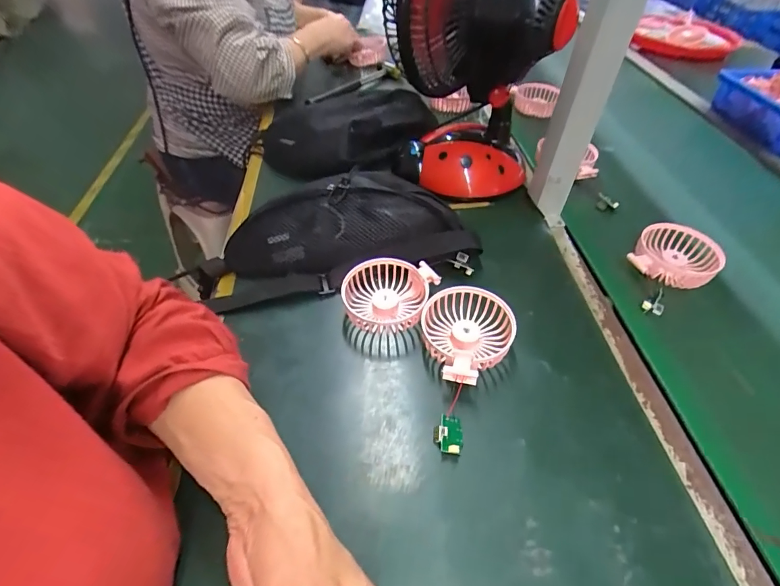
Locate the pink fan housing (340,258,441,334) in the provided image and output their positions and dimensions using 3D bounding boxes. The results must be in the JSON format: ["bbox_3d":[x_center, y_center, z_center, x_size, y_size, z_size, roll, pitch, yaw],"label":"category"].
[{"bbox_3d":[-0.002,0.003,0.448,0.093,0.037,0.087,14,49,13],"label":"pink fan housing"}]

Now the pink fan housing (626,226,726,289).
[{"bbox_3d":[0.338,-0.044,0.496,0.089,0.031,0.091,23,52,20],"label":"pink fan housing"}]

